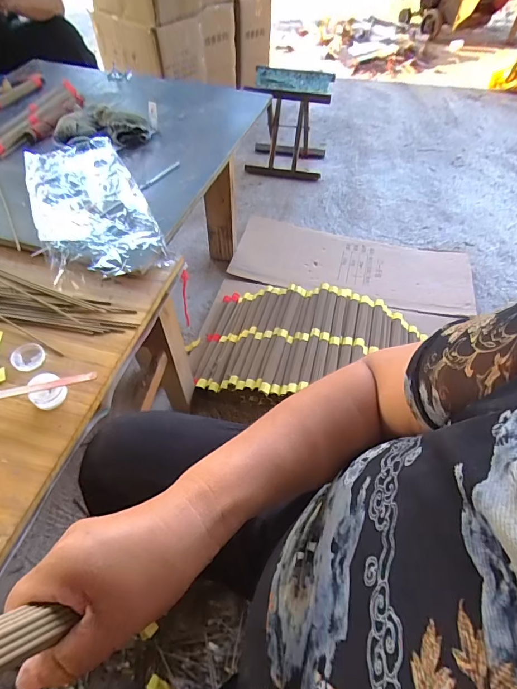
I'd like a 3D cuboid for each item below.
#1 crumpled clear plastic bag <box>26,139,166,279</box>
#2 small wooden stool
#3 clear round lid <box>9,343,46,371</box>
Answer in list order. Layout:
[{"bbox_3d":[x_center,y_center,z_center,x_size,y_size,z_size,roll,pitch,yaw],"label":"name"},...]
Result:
[{"bbox_3d":[-0.291,-0.246,0.667,0.171,0.036,0.385,-20,56,-17],"label":"crumpled clear plastic bag"},{"bbox_3d":[0.105,-0.880,1.539,0.340,0.314,0.296,4,52,3],"label":"small wooden stool"},{"bbox_3d":[-0.291,0.015,0.491,0.039,0.006,0.038,1,53,-1],"label":"clear round lid"}]

